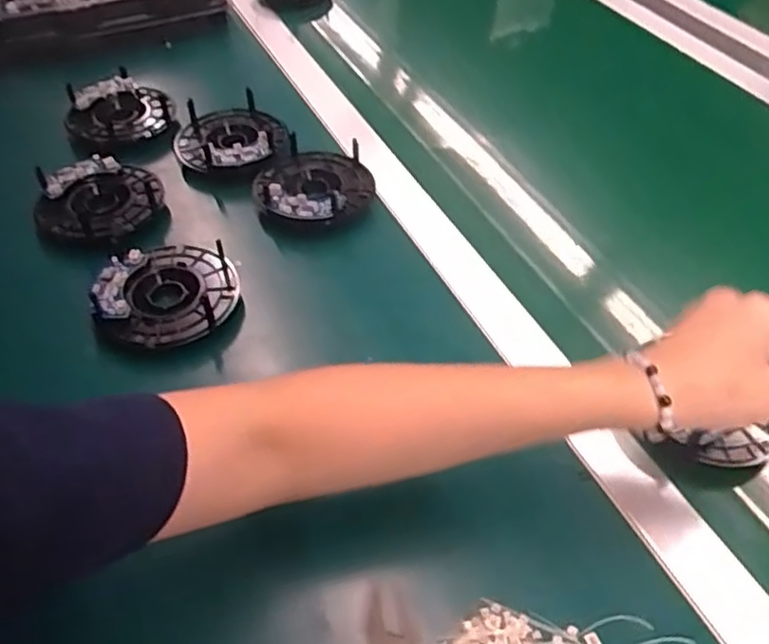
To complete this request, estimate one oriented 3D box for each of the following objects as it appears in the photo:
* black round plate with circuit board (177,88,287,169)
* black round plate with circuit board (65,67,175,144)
[{"bbox_3d":[-0.143,-0.170,0.616,0.097,0.029,0.098,0,48,0],"label":"black round plate with circuit board"},{"bbox_3d":[-0.256,-0.203,0.640,0.089,0.030,0.080,-34,56,-26],"label":"black round plate with circuit board"}]

